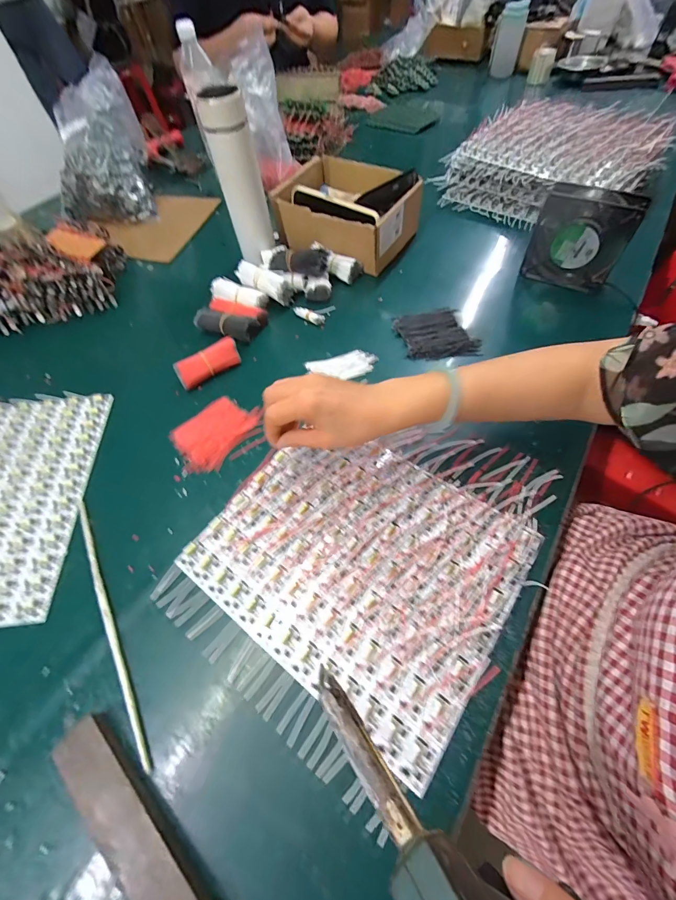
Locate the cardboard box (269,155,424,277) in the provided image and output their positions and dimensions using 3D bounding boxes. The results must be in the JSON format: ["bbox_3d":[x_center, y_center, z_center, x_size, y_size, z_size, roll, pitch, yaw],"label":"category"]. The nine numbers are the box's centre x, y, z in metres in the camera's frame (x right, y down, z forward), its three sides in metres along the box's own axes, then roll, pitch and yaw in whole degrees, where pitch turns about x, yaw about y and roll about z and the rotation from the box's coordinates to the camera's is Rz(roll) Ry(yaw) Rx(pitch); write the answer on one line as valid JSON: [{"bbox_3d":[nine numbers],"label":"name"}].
[{"bbox_3d":[0.018,-0.422,0.622,0.229,0.094,0.180,25,63,17],"label":"cardboard box"}]

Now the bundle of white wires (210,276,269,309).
[{"bbox_3d":[-0.159,-0.251,0.568,0.093,0.028,0.037,17,61,13],"label":"bundle of white wires"}]

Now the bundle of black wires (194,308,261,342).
[{"bbox_3d":[-0.169,-0.192,0.535,0.094,0.027,0.040,16,61,12],"label":"bundle of black wires"}]

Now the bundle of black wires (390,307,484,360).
[{"bbox_3d":[0.142,-0.168,0.512,0.104,0.016,0.092,-9,59,-2],"label":"bundle of black wires"}]

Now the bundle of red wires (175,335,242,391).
[{"bbox_3d":[-0.183,-0.123,0.498,0.089,0.033,0.030,-32,62,-15],"label":"bundle of red wires"}]

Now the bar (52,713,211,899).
[{"bbox_3d":[-0.142,0.284,0.250,0.200,0.016,0.038,35,67,22],"label":"bar"}]

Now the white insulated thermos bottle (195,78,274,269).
[{"bbox_3d":[-0.150,-0.412,0.554,0.065,0.219,0.054,-17,59,-7],"label":"white insulated thermos bottle"}]

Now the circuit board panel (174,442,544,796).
[{"bbox_3d":[0.019,0.101,0.357,0.285,0.010,0.236,31,66,21],"label":"circuit board panel"}]

